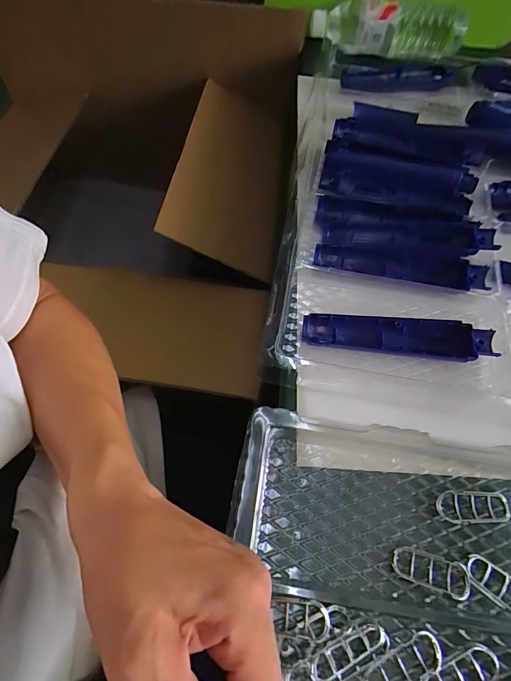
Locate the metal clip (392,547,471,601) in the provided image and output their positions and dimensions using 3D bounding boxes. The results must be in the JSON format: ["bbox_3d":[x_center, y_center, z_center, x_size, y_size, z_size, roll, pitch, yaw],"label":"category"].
[{"bbox_3d":[0.121,0.161,0.275,0.051,0.010,0.022,14,62,6],"label":"metal clip"}]

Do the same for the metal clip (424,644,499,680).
[{"bbox_3d":[0.129,0.211,0.249,0.052,0.008,0.020,-20,64,-12],"label":"metal clip"}]

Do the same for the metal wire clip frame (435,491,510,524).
[{"bbox_3d":[0.163,0.124,0.295,0.052,0.009,0.022,4,62,1],"label":"metal wire clip frame"}]

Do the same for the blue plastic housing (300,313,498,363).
[{"bbox_3d":[0.126,-0.003,0.357,0.166,0.015,0.037,9,62,3],"label":"blue plastic housing"}]

